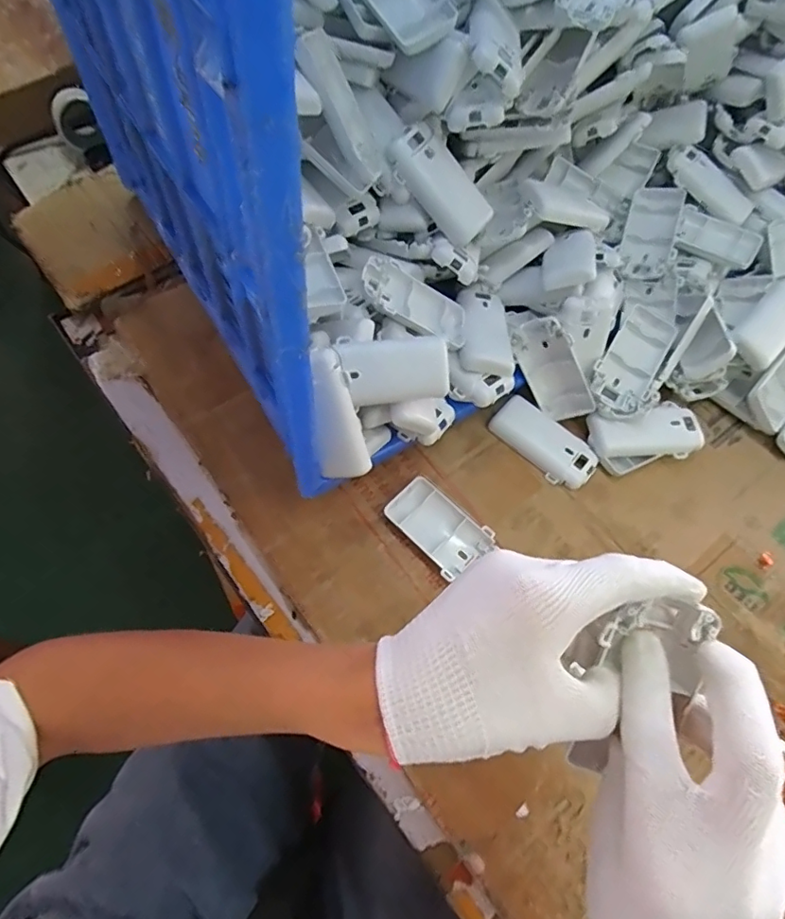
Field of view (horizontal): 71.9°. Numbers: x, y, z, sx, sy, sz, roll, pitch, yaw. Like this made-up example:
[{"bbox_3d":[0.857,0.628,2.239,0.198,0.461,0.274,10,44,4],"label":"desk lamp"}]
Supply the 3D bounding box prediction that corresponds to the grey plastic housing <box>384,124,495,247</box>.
[{"bbox_3d":[0.038,-0.219,0.433,0.093,0.025,0.042,44,66,-19],"label":"grey plastic housing"}]

